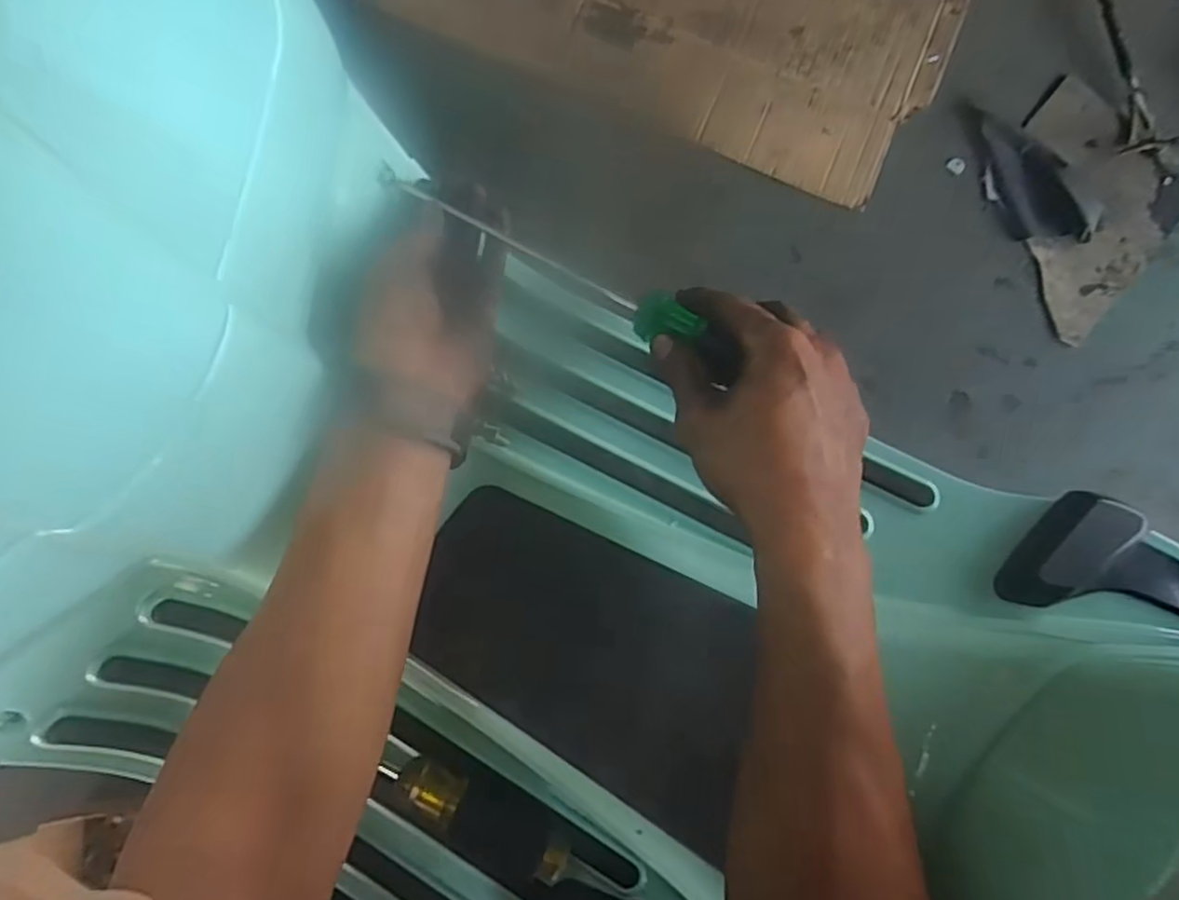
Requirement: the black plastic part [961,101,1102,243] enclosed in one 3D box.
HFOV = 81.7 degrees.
[{"bbox_3d":[0.585,-0.371,0.922,0.115,0.030,0.228,-32,85,-7],"label":"black plastic part"}]

